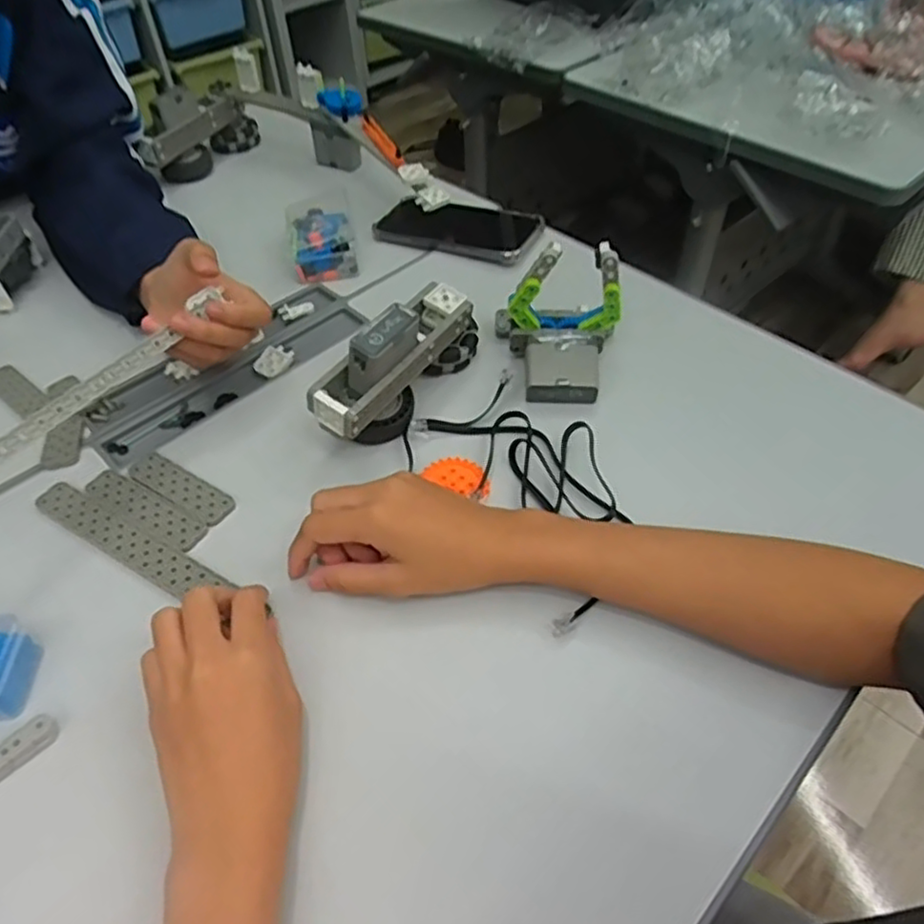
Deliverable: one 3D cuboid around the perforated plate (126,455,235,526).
[{"bbox_3d":[-0.200,0.019,0.487,0.086,0.007,0.026,26,54,23],"label":"perforated plate"}]

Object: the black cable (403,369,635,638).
[{"bbox_3d":[0.051,0.013,0.474,0.118,0.017,0.193,-28,53,-21],"label":"black cable"}]

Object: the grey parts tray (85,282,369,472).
[{"bbox_3d":[-0.198,-0.084,0.583,0.088,0.010,0.249,33,57,28],"label":"grey parts tray"}]

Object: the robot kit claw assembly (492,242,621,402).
[{"bbox_3d":[0.068,-0.114,0.525,0.099,0.094,0.080,10,49,11],"label":"robot kit claw assembly"}]

